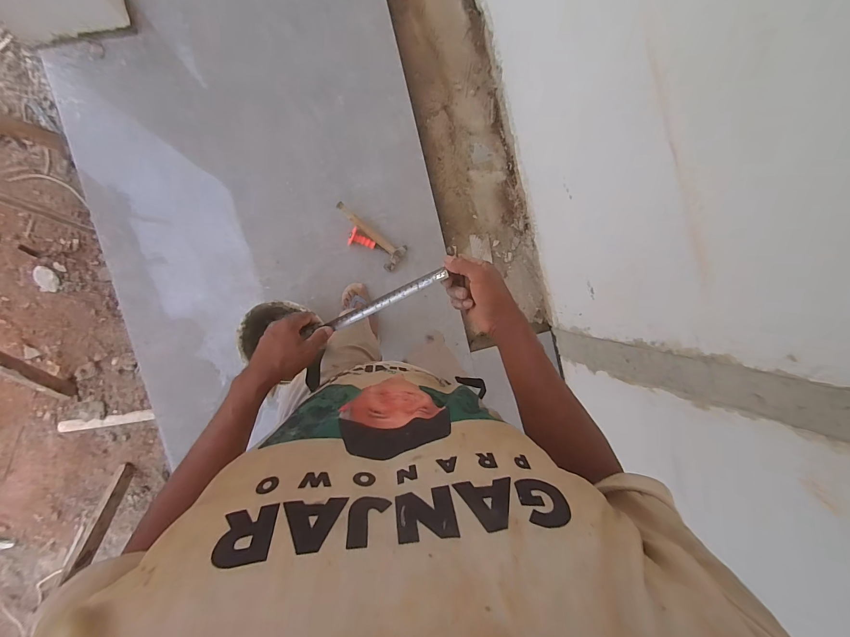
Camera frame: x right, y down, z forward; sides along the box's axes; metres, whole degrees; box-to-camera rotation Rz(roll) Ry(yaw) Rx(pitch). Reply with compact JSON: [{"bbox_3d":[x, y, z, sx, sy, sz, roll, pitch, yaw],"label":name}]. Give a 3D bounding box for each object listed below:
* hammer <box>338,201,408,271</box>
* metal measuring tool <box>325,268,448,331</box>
[{"bbox_3d":[-0.216,-0.308,1.380,0.307,0.058,0.115,36,87,-9],"label":"hammer"},{"bbox_3d":[-0.060,-0.025,0.542,0.207,0.013,0.016,-23,98,24],"label":"metal measuring tool"}]

